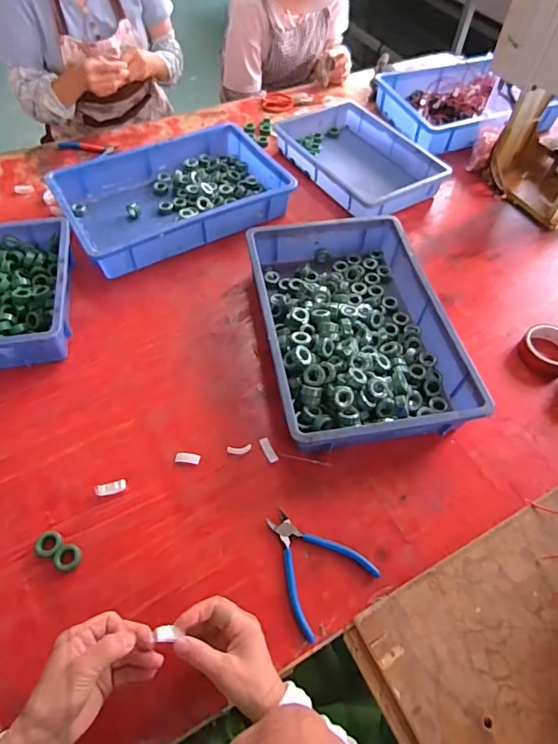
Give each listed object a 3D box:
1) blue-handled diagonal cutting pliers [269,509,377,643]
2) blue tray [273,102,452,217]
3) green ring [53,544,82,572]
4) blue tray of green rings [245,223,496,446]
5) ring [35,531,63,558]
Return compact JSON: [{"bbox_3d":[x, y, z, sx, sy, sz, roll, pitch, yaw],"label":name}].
[{"bbox_3d":[0.038,0.239,0.562,0.117,0.010,0.136,-33,64,-22],"label":"blue-handled diagonal cutting pliers"},{"bbox_3d":[0.182,-0.518,1.067,0.256,0.060,0.388,-26,61,-18],"label":"blue tray"},{"bbox_3d":[-0.263,0.232,0.551,0.031,0.012,0.031,1,56,-2],"label":"green ring"},{"bbox_3d":[0.119,-0.083,0.745,0.285,0.082,0.445,-7,57,-7],"label":"blue tray of green rings"},{"bbox_3d":[-0.291,0.219,0.560,0.032,0.014,0.031,1,56,-2],"label":"ring"}]

